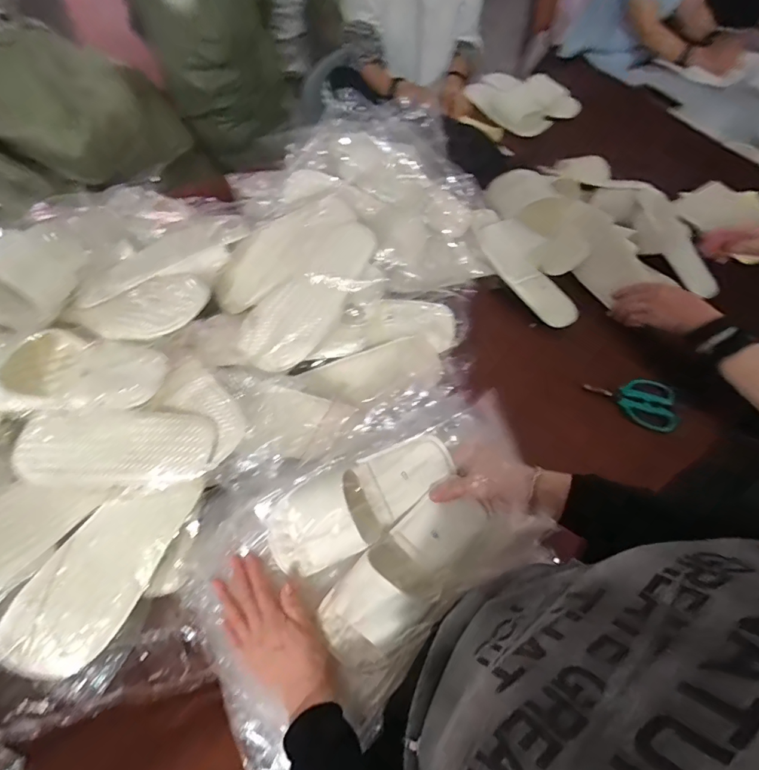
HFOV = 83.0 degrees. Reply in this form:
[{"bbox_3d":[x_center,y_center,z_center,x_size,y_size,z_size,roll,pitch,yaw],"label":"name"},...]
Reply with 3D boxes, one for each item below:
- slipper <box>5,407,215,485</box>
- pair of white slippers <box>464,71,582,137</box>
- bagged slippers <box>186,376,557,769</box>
[{"bbox_3d":[-0.299,0.070,0.483,0.231,0.046,0.089,6,59,0],"label":"slipper"},{"bbox_3d":[0.382,-0.756,1.141,0.286,0.126,0.098,41,65,19],"label":"pair of white slippers"},{"bbox_3d":[-0.043,0.197,0.493,0.362,0.128,0.267,-34,67,-21],"label":"bagged slippers"}]

